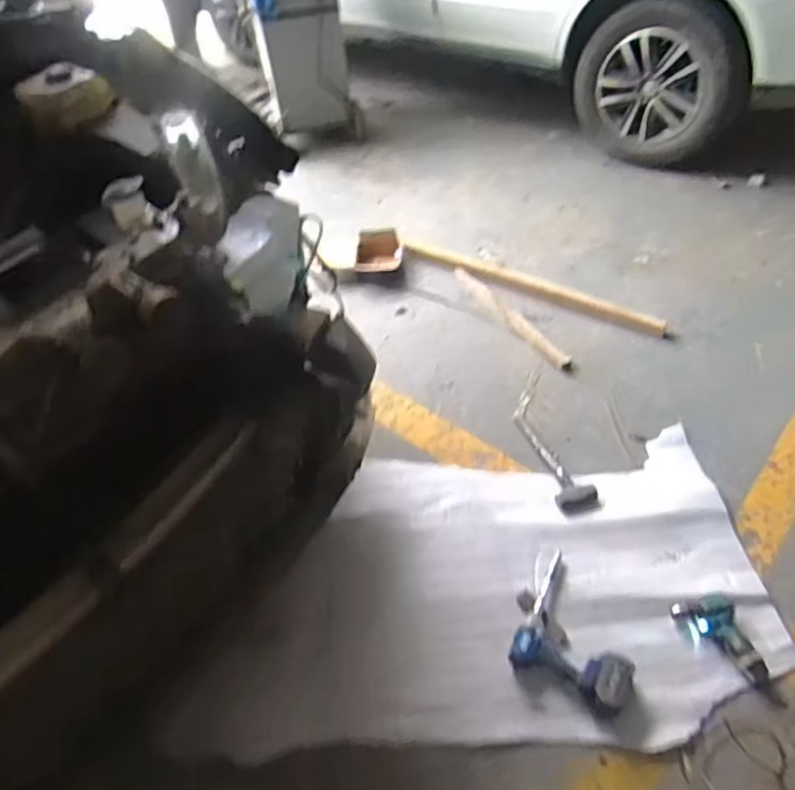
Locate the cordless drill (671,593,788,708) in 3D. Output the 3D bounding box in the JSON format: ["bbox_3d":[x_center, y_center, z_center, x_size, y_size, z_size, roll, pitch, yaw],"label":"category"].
[{"bbox_3d":[0.754,0.574,1.411,0.130,0.078,0.263,-23,50,-15],"label":"cordless drill"}]

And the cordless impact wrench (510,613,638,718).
[{"bbox_3d":[0.389,0.605,1.404,0.253,0.106,0.133,25,55,25],"label":"cordless impact wrench"}]

